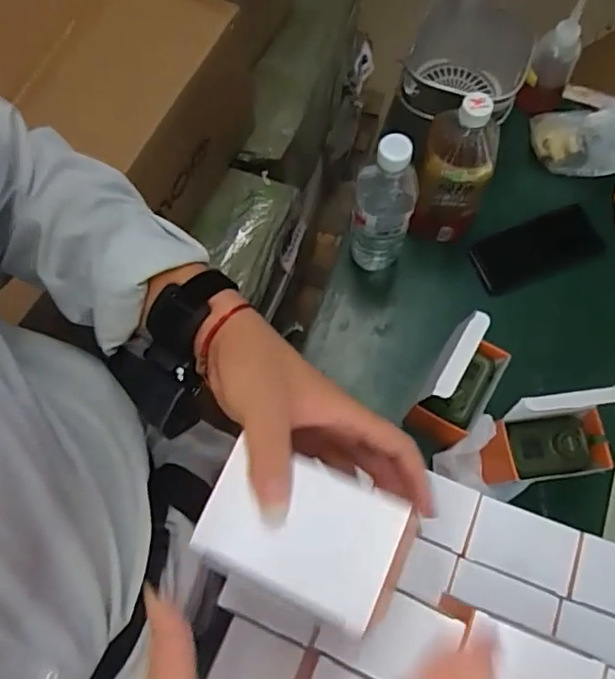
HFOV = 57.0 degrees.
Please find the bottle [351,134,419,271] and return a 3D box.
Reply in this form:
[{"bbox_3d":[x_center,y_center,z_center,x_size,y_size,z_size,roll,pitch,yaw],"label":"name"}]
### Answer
[{"bbox_3d":[0.084,-0.146,0.646,0.066,0.245,0.061,7,73,4],"label":"bottle"}]

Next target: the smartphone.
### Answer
[{"bbox_3d":[0.302,-0.118,0.738,0.165,0.009,0.076,-23,74,-5],"label":"smartphone"}]

